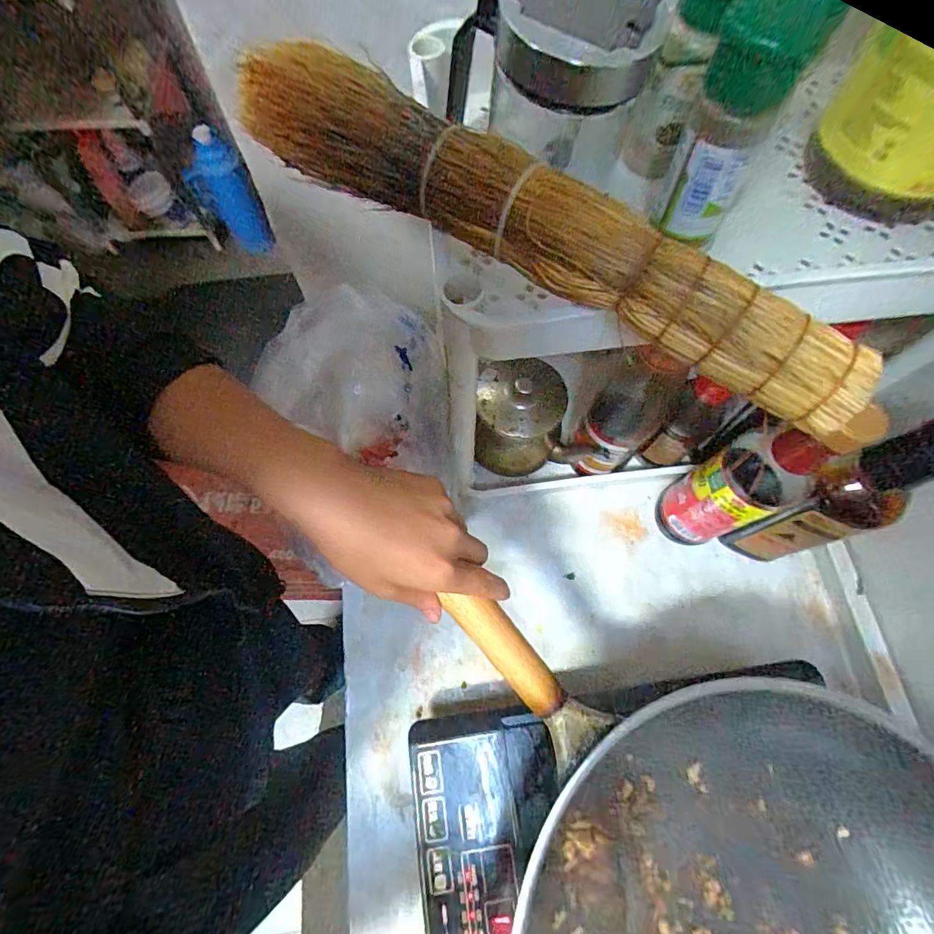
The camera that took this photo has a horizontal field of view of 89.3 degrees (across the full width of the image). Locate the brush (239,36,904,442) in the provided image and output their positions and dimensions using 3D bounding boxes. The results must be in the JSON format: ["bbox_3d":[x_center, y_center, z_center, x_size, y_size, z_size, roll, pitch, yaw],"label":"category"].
[{"bbox_3d":[0.026,-0.105,0.201,0.309,0.044,0.030,32,72,11],"label":"brush"}]

